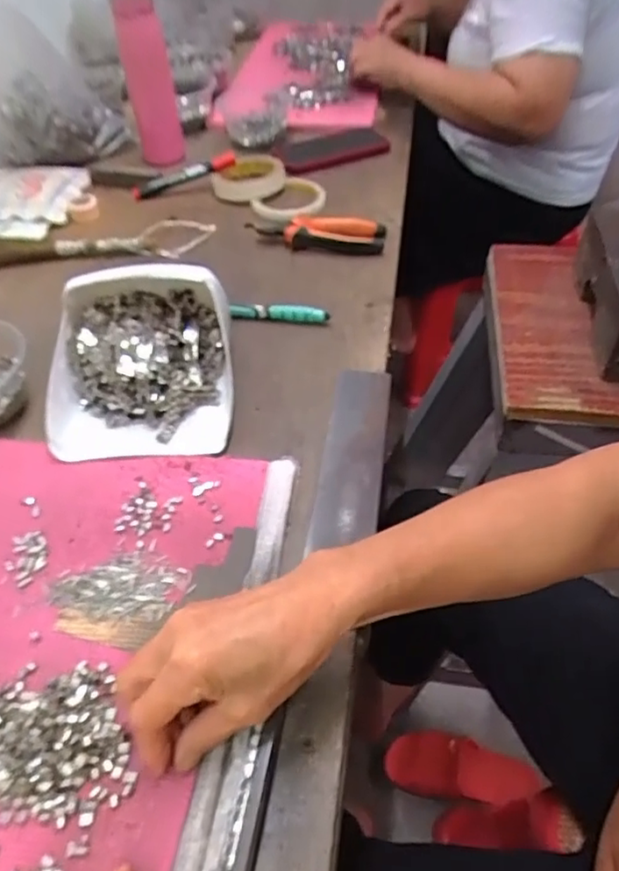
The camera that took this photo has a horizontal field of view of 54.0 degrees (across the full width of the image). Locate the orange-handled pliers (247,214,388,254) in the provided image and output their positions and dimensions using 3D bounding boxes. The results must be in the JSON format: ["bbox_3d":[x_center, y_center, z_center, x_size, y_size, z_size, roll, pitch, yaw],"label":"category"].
[{"bbox_3d":[0.007,-0.253,0.742,0.169,0.021,0.060,3,47,6],"label":"orange-handled pliers"}]

